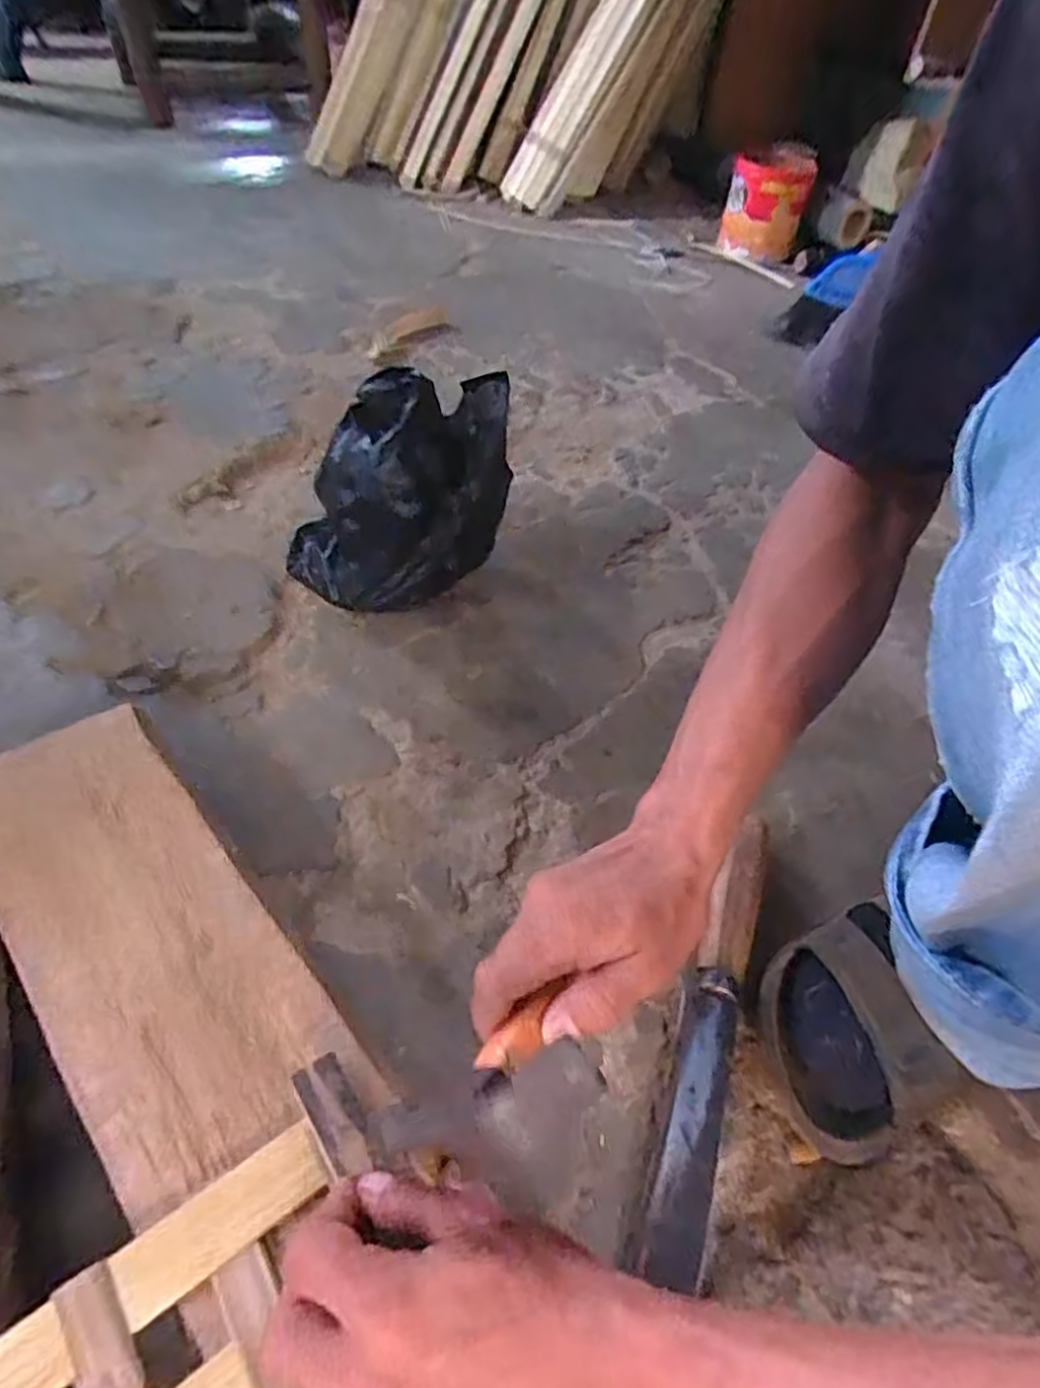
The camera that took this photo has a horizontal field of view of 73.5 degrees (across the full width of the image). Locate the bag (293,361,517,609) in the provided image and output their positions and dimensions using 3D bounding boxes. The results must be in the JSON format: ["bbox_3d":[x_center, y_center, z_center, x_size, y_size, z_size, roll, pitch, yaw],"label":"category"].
[{"bbox_3d":[-0.110,-0.167,0.602,0.192,0.184,0.098,-1,48,-6],"label":"bag"}]

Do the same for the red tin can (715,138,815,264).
[{"bbox_3d":[0.468,-0.933,1.324,0.139,0.157,0.128,19,49,12],"label":"red tin can"}]

